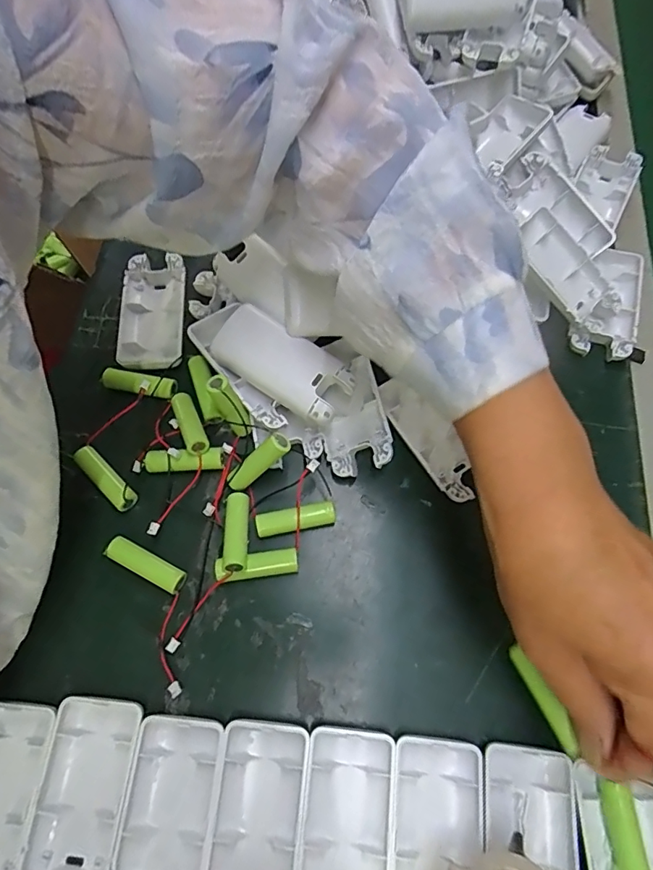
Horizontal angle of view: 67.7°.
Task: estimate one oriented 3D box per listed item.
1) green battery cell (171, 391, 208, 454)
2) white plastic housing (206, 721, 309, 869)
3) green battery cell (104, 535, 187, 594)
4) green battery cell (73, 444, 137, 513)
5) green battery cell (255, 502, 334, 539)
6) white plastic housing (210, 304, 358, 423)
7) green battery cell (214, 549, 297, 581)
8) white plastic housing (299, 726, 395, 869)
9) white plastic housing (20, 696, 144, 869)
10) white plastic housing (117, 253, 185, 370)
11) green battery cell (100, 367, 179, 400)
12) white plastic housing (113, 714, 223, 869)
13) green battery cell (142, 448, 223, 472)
[{"bbox_3d":[-0.090,-0.007,0.324,0.014,0.014,0.050,-24,55,-11],"label":"green battery cell"},{"bbox_3d":[-0.036,0.200,0.248,0.043,0.012,0.093,5,69,1],"label":"white plastic housing"},{"bbox_3d":[-0.110,0.080,0.299,0.050,0.013,0.015,26,71,9],"label":"green battery cell"},{"bbox_3d":[-0.144,0.028,0.316,0.050,0.011,0.014,41,74,14],"label":"green battery cell"},{"bbox_3d":[-0.020,0.053,0.306,0.049,0.014,0.013,-9,70,-4],"label":"green battery cell"},{"bbox_3d":[-0.029,-0.047,0.316,0.092,0.014,0.041,33,72,11],"label":"white plastic housing"},{"bbox_3d":[-0.043,0.079,0.298,0.048,0.015,0.013,-7,69,-3],"label":"green battery cell"},{"bbox_3d":[0.010,0.202,0.246,0.044,0.013,0.092,6,69,2],"label":"white plastic housing"},{"bbox_3d":[-0.126,0.189,0.251,0.044,0.013,0.093,5,69,1],"label":"white plastic housing"},{"bbox_3d":[-0.129,-0.090,0.361,0.045,0.020,0.091,-4,69,-2],"label":"white plastic housing"},{"bbox_3d":[-0.130,-0.035,0.338,0.053,0.012,0.015,11,69,4],"label":"green battery cell"},{"bbox_3d":[-0.081,0.198,0.249,0.043,0.011,0.093,5,69,1],"label":"white plastic housing"},{"bbox_3d":[-0.093,0.017,0.319,0.049,0.014,0.012,-3,69,-2],"label":"green battery cell"}]

